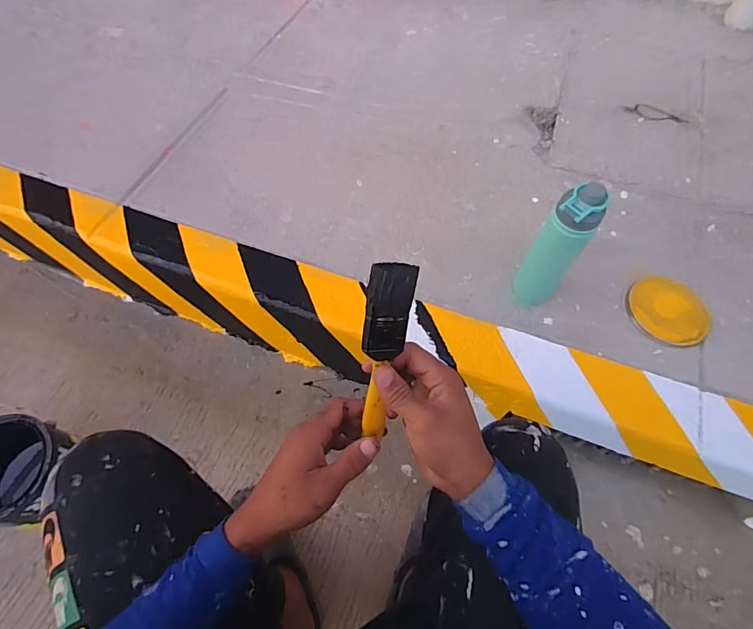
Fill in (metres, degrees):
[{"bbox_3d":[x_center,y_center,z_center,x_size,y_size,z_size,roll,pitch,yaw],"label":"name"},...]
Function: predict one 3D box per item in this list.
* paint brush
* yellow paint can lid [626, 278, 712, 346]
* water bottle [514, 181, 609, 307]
[{"bbox_3d":[0.006,0.036,0.380,0.037,0.166,0.018,8,26,4],"label":"paint brush"},{"bbox_3d":[0.564,-0.010,0.847,0.140,0.008,0.145,0,62,-1],"label":"yellow paint can lid"},{"bbox_3d":[0.298,-0.099,0.747,0.077,0.272,0.066,26,64,13],"label":"water bottle"}]

